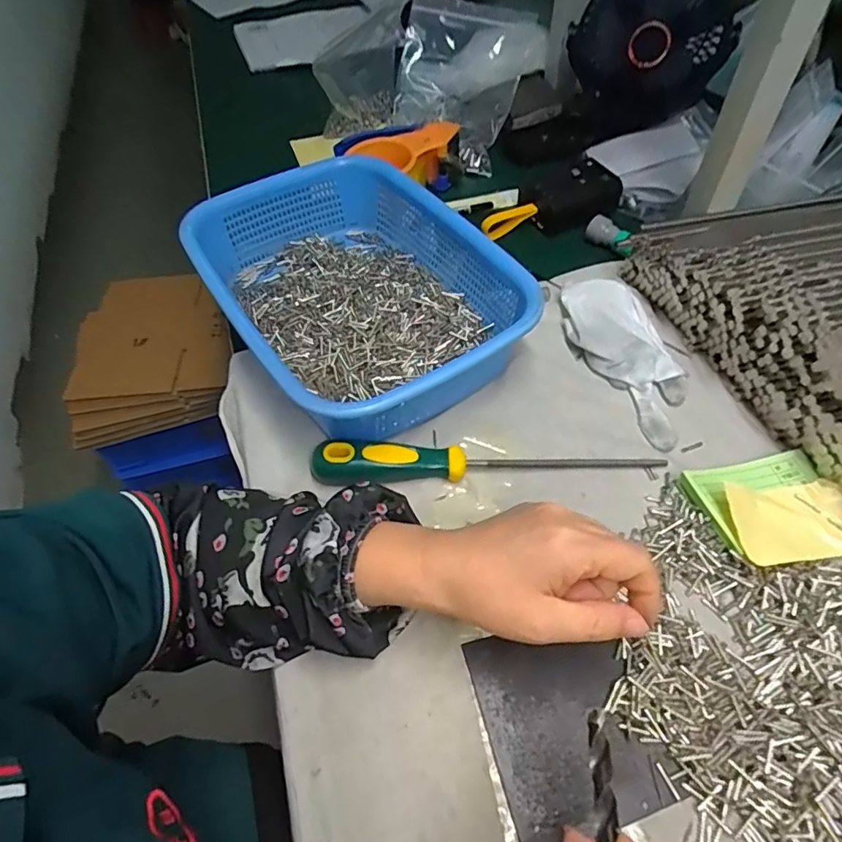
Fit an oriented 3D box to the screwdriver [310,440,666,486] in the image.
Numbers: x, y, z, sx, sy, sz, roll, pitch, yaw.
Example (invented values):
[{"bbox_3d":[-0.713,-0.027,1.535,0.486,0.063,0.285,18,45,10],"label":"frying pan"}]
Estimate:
[{"bbox_3d":[0.047,0.026,0.387,0.246,0.019,0.026,-2,52,-5],"label":"screwdriver"}]

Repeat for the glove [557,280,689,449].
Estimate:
[{"bbox_3d":[0.170,-0.055,0.443,0.074,0.029,0.166,-10,54,-6],"label":"glove"}]

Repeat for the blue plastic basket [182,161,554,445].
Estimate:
[{"bbox_3d":[-0.050,-0.115,0.455,0.219,0.064,0.285,-31,59,-20],"label":"blue plastic basket"}]

